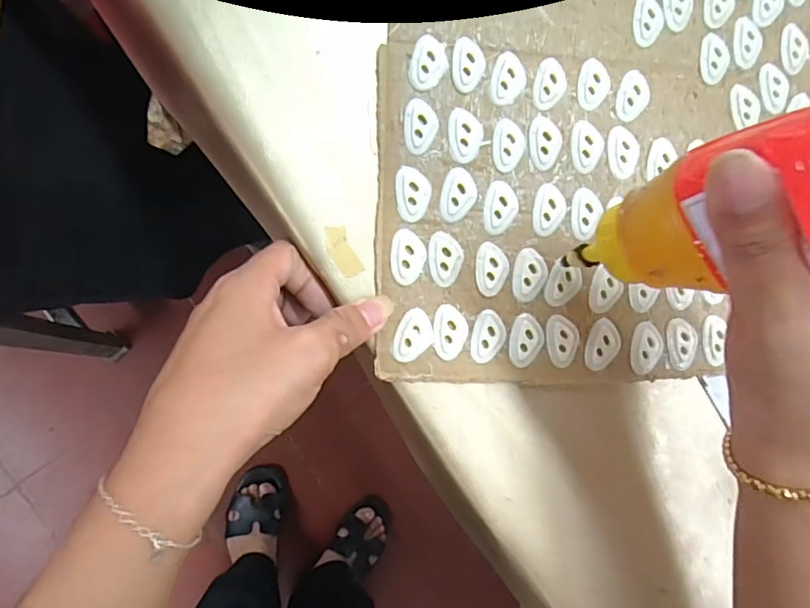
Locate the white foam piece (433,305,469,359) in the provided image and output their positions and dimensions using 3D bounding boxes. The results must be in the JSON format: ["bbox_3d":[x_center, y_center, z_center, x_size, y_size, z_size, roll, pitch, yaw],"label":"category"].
[{"bbox_3d":[0.023,0.014,0.267,0.017,0.004,0.026,-1,89,-9],"label":"white foam piece"}]

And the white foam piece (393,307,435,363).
[{"bbox_3d":[0.004,0.016,0.265,0.018,0.004,0.026,25,85,-8],"label":"white foam piece"}]

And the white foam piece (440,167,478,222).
[{"bbox_3d":[0.027,-0.054,0.267,0.017,0.004,0.026,14,87,-8],"label":"white foam piece"}]

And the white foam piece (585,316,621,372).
[{"bbox_3d":[0.102,0.021,0.277,0.017,0.004,0.026,13,87,-9],"label":"white foam piece"}]

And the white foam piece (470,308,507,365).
[{"bbox_3d":[0.042,0.017,0.269,0.017,0.004,0.026,17,86,-8],"label":"white foam piece"}]

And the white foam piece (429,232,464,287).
[{"bbox_3d":[0.021,-0.022,0.266,0.017,0.004,0.026,-1,89,-9],"label":"white foam piece"}]

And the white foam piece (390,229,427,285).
[{"bbox_3d":[0.002,-0.023,0.265,0.017,0.004,0.026,-1,89,-9],"label":"white foam piece"}]

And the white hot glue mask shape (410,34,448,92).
[{"bbox_3d":[0.012,-0.118,0.264,0.018,0.004,0.026,14,87,-8],"label":"white hot glue mask shape"}]

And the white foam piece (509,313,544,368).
[{"bbox_3d":[0.061,0.019,0.272,0.017,0.004,0.026,11,87,-9],"label":"white foam piece"}]

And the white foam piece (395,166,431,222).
[{"bbox_3d":[0.004,-0.054,0.265,0.017,0.004,0.026,-2,89,-9],"label":"white foam piece"}]

